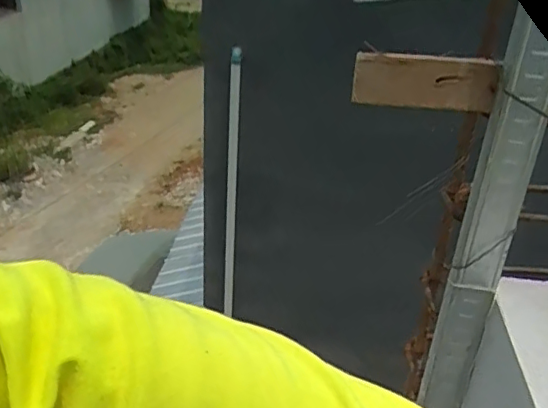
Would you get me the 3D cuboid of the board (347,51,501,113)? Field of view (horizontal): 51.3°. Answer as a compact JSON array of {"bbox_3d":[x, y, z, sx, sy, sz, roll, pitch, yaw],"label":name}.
[{"bbox_3d":[0.109,-0.086,0.408,0.102,0.036,0.010,4,28,0],"label":"board"}]

